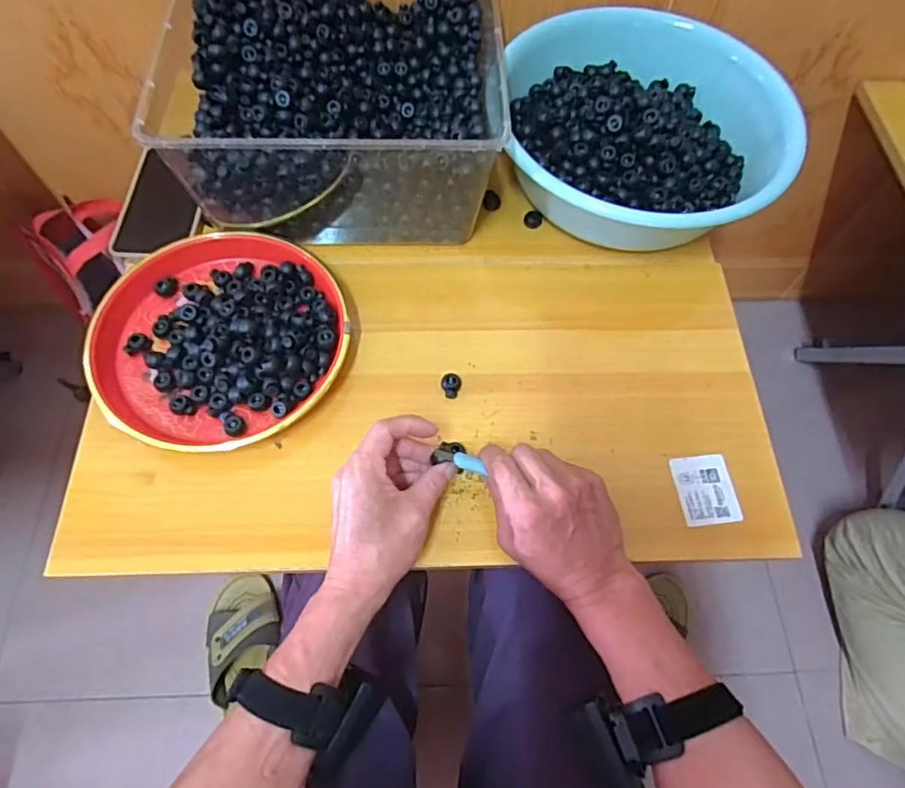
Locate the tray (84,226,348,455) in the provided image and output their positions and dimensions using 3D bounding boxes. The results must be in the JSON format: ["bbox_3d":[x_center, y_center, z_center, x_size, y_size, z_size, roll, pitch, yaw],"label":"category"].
[{"bbox_3d":[-0.208,-0.053,0.530,0.213,0.040,0.205,1,64,-2],"label":"tray"}]

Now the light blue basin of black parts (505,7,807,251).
[{"bbox_3d":[0.183,-0.261,0.575,0.277,0.119,0.226,13,65,4],"label":"light blue basin of black parts"}]

